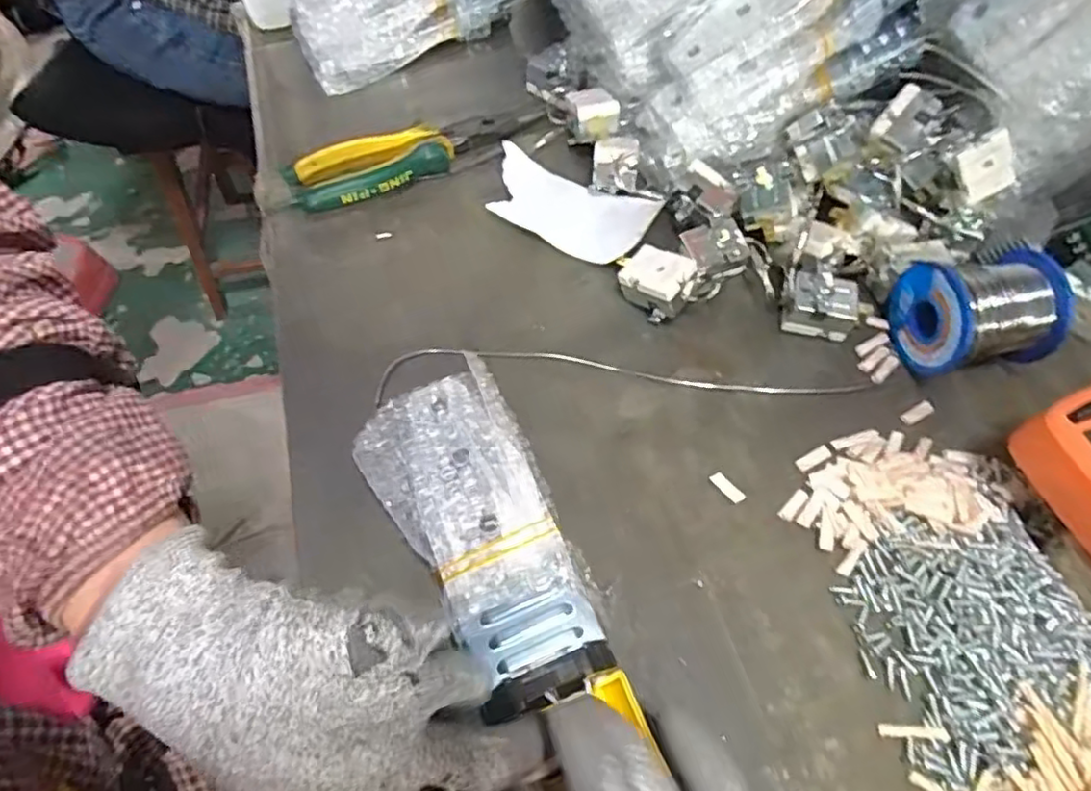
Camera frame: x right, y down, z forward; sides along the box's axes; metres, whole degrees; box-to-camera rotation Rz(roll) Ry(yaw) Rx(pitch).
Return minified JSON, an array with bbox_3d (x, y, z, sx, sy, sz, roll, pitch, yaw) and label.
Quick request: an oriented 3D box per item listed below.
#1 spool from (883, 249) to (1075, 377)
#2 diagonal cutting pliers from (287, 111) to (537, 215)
[{"bbox_3d":[0.244,-0.048,0.358,0.069,0.056,0.059,-7,62,-3],"label":"spool"},{"bbox_3d":[-0.091,-0.170,0.446,0.175,0.025,0.044,-22,64,-11],"label":"diagonal cutting pliers"}]

